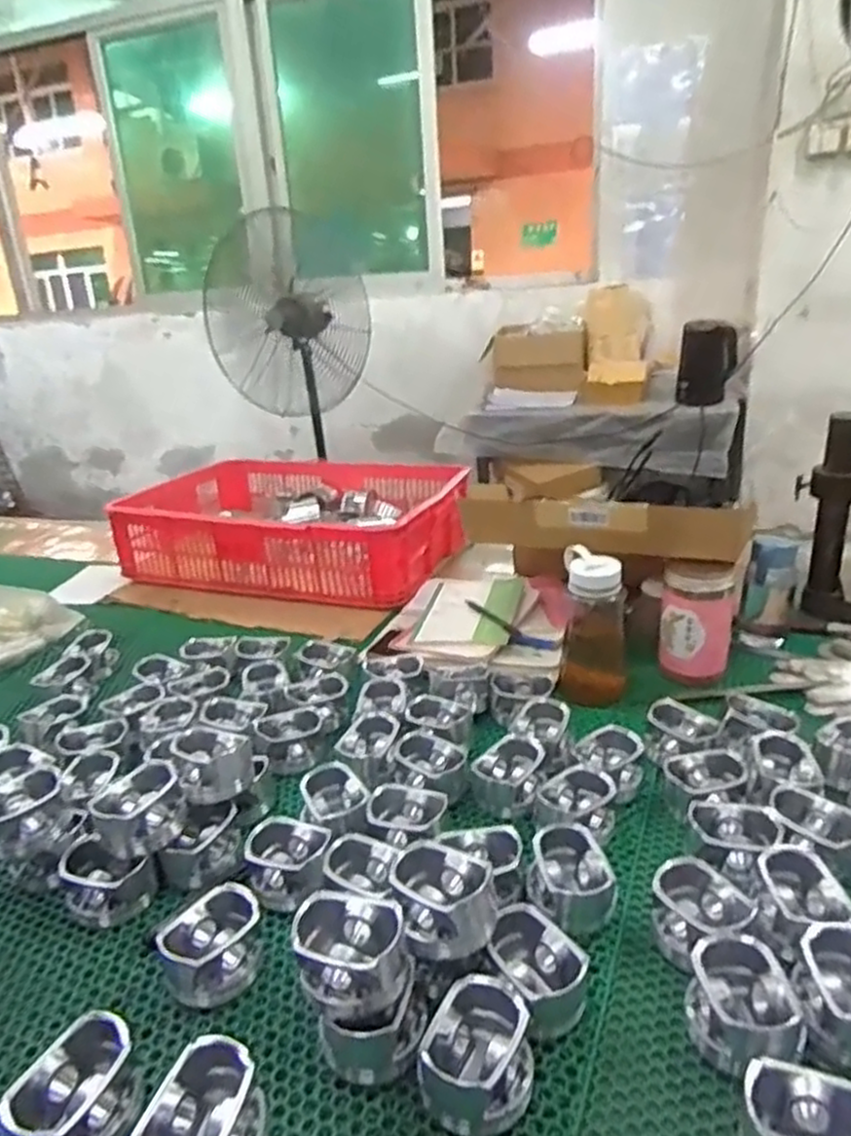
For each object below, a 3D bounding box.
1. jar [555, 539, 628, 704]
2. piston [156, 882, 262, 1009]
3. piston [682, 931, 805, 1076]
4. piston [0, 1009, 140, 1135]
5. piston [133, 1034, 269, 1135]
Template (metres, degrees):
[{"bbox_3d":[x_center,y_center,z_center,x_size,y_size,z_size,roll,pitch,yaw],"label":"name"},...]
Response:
[{"bbox_3d":[0.209,0.072,0.904,0.077,0.178,0.070,0,21,11],"label":"jar"},{"bbox_3d":[-0.165,0.299,0.569,0.064,0.053,0.073,15,27,41],"label":"piston"},{"bbox_3d":[0.218,0.305,0.497,0.074,0.055,0.076,-17,24,-31],"label":"piston"},{"bbox_3d":[-0.224,0.345,0.466,0.066,0.048,0.076,9,24,31],"label":"piston"},{"bbox_3d":[-0.136,0.347,0.443,0.063,0.058,0.070,8,23,30],"label":"piston"}]

